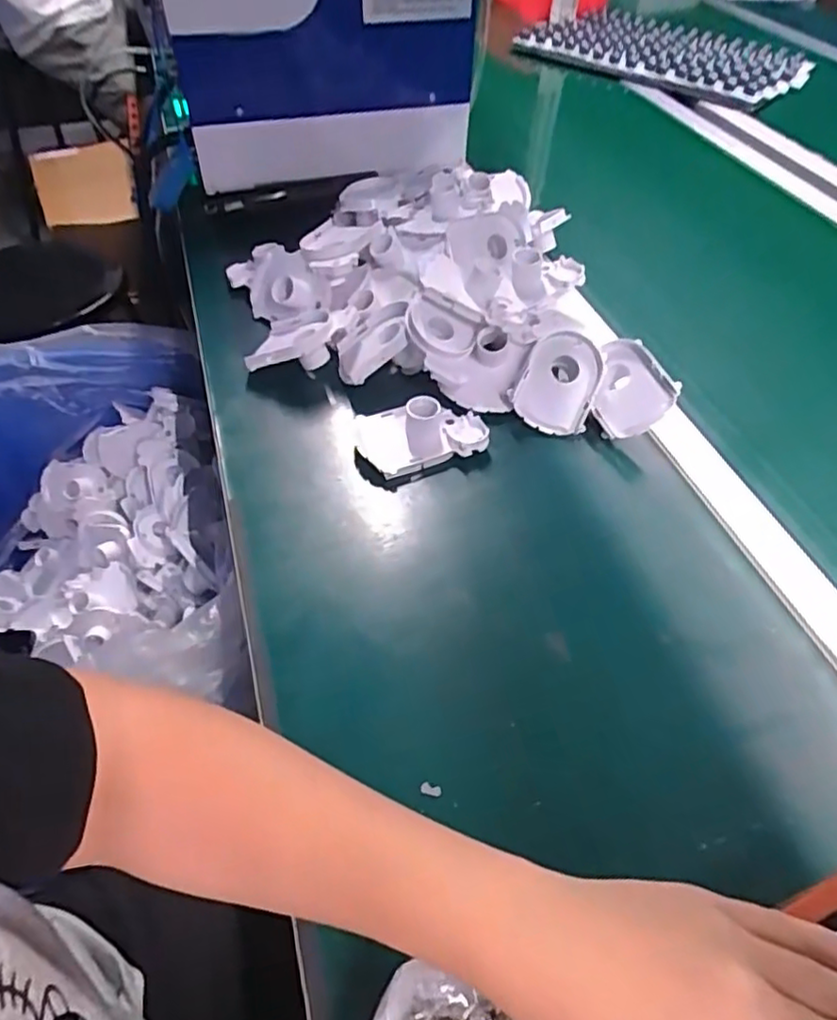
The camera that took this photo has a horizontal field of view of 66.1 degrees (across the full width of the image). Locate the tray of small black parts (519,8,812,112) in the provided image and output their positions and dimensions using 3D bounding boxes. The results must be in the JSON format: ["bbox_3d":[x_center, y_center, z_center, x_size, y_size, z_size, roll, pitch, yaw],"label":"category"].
[{"bbox_3d":[0.438,-0.821,1.152,0.461,0.049,0.282,28,55,23],"label":"tray of small black parts"}]

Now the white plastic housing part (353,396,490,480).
[{"bbox_3d":[0.003,-0.061,0.516,0.104,0.042,0.059,-5,50,-6],"label":"white plastic housing part"}]

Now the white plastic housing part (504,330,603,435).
[{"bbox_3d":[0.118,-0.107,0.546,0.064,0.022,0.088,18,79,3],"label":"white plastic housing part"}]

